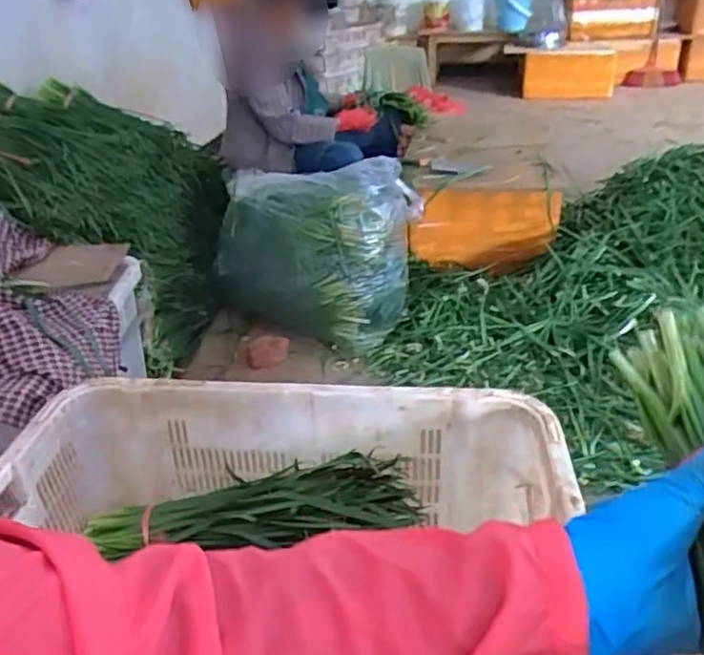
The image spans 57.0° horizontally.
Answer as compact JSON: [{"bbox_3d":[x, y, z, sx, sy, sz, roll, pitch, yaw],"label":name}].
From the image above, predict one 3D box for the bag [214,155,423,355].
[{"bbox_3d":[-0.102,-0.225,1.751,0.516,0.418,0.319,12,33,25],"label":"bag"}]

